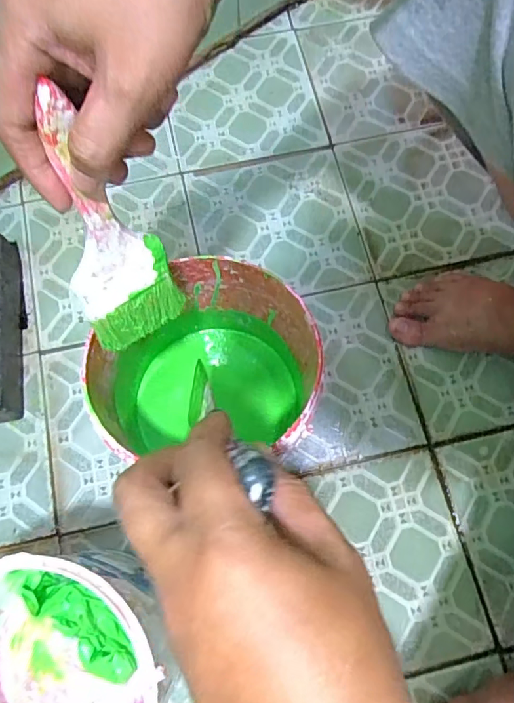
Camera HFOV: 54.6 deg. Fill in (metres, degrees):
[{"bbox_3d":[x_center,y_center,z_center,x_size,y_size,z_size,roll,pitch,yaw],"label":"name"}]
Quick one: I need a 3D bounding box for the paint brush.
[{"bbox_3d":[-0.086,-0.061,0.286,0.059,0.176,0.019,-21,58,-7],"label":"paint brush"}]

